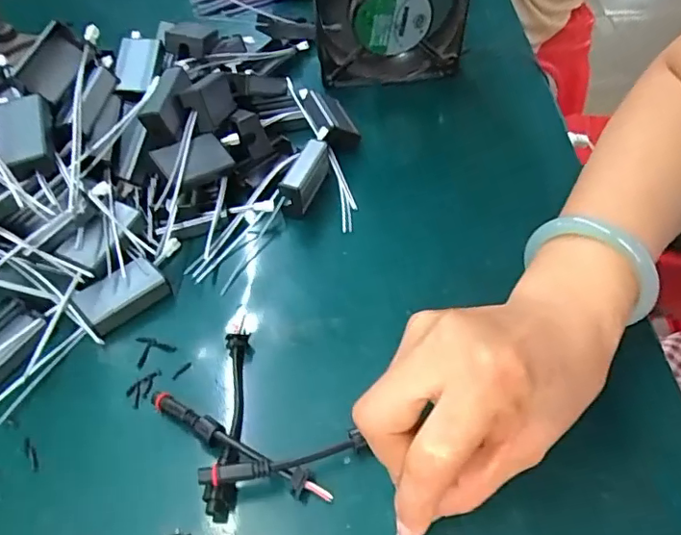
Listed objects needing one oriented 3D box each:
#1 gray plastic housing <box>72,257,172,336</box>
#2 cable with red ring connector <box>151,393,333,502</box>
[{"bbox_3d":[-0.132,0.018,0.332,0.048,0.016,0.032,-36,57,-25],"label":"gray plastic housing"},{"bbox_3d":[-0.053,0.089,0.274,0.107,0.014,0.012,21,54,19],"label":"cable with red ring connector"}]

